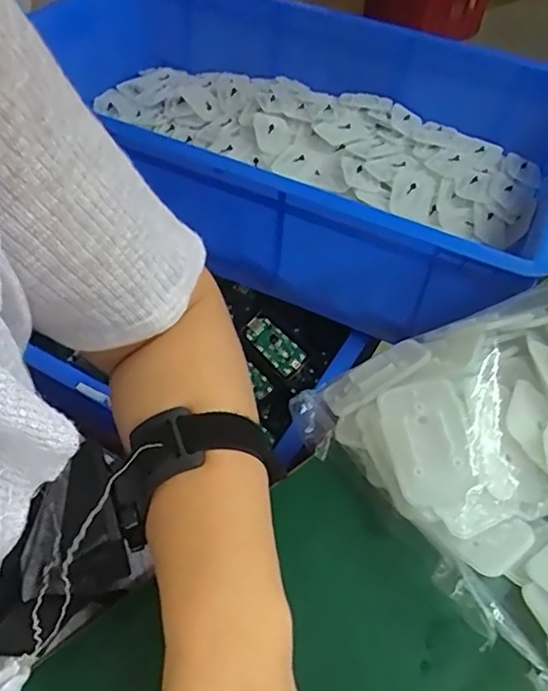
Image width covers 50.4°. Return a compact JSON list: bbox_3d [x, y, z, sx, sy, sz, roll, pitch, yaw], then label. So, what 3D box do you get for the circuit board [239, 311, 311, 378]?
[{"bbox_3d":[0.000,0.000,0.598,0.069,0.006,0.034,42,100,15],"label":"circuit board"}]

